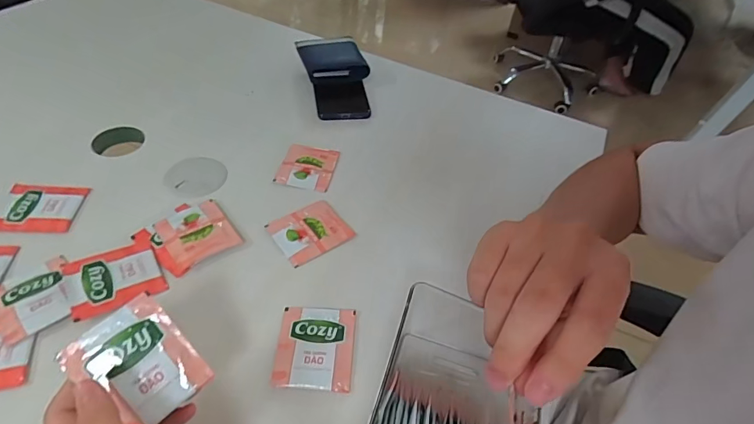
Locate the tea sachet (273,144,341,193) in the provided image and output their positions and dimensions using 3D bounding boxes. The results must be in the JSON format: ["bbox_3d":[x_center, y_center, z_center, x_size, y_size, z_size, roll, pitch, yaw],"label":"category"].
[{"bbox_3d":[-0.085,-0.057,0.537,0.062,0.010,0.071,11,47,4],"label":"tea sachet"}]

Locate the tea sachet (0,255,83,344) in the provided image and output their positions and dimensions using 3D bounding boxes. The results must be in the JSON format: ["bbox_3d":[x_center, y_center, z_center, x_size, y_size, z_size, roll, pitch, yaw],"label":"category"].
[{"bbox_3d":[-0.302,0.073,0.383,0.062,0.005,0.074,-28,56,-29],"label":"tea sachet"}]

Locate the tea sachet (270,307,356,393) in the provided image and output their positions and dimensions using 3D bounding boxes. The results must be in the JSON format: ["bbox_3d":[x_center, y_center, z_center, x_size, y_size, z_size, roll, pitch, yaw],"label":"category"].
[{"bbox_3d":[-0.053,0.115,0.378,0.065,0.004,0.075,5,47,-3],"label":"tea sachet"}]

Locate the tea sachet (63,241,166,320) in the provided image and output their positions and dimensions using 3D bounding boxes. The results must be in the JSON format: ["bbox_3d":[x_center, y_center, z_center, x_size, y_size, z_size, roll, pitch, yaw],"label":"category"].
[{"bbox_3d":[-0.244,0.060,0.403,0.074,0.006,0.067,-24,54,-26],"label":"tea sachet"}]

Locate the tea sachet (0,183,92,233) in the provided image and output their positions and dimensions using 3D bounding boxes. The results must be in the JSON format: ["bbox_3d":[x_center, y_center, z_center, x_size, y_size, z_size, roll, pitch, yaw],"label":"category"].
[{"bbox_3d":[-0.354,-0.004,0.456,0.075,0.009,0.062,3,48,-8],"label":"tea sachet"}]

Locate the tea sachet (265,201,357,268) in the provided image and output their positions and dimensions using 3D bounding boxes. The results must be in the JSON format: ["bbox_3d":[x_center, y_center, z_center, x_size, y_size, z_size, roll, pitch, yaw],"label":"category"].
[{"bbox_3d":[-0.071,0.019,0.468,0.076,0.005,0.066,-25,55,-27],"label":"tea sachet"}]

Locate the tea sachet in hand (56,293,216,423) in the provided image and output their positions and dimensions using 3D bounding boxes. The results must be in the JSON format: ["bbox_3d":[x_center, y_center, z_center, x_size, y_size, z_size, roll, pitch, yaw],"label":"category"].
[{"bbox_3d":[-0.156,0.101,0.286,0.062,0.007,0.075,-39,90,-19],"label":"tea sachet in hand"}]

